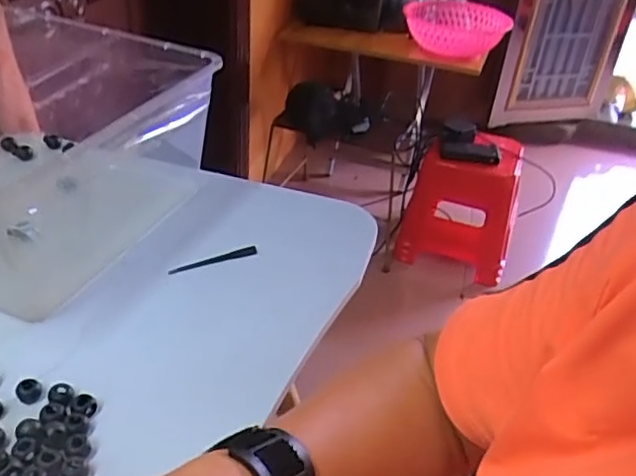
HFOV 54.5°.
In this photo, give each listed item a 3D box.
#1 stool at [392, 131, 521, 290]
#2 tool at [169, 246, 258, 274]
[{"bbox_3d":[0.384,-0.089,1.650,0.282,0.332,0.192,14,36,12],"label":"stool"},{"bbox_3d":[-0.100,0.021,0.595,0.087,0.006,0.007,-13,39,-25],"label":"tool"}]

